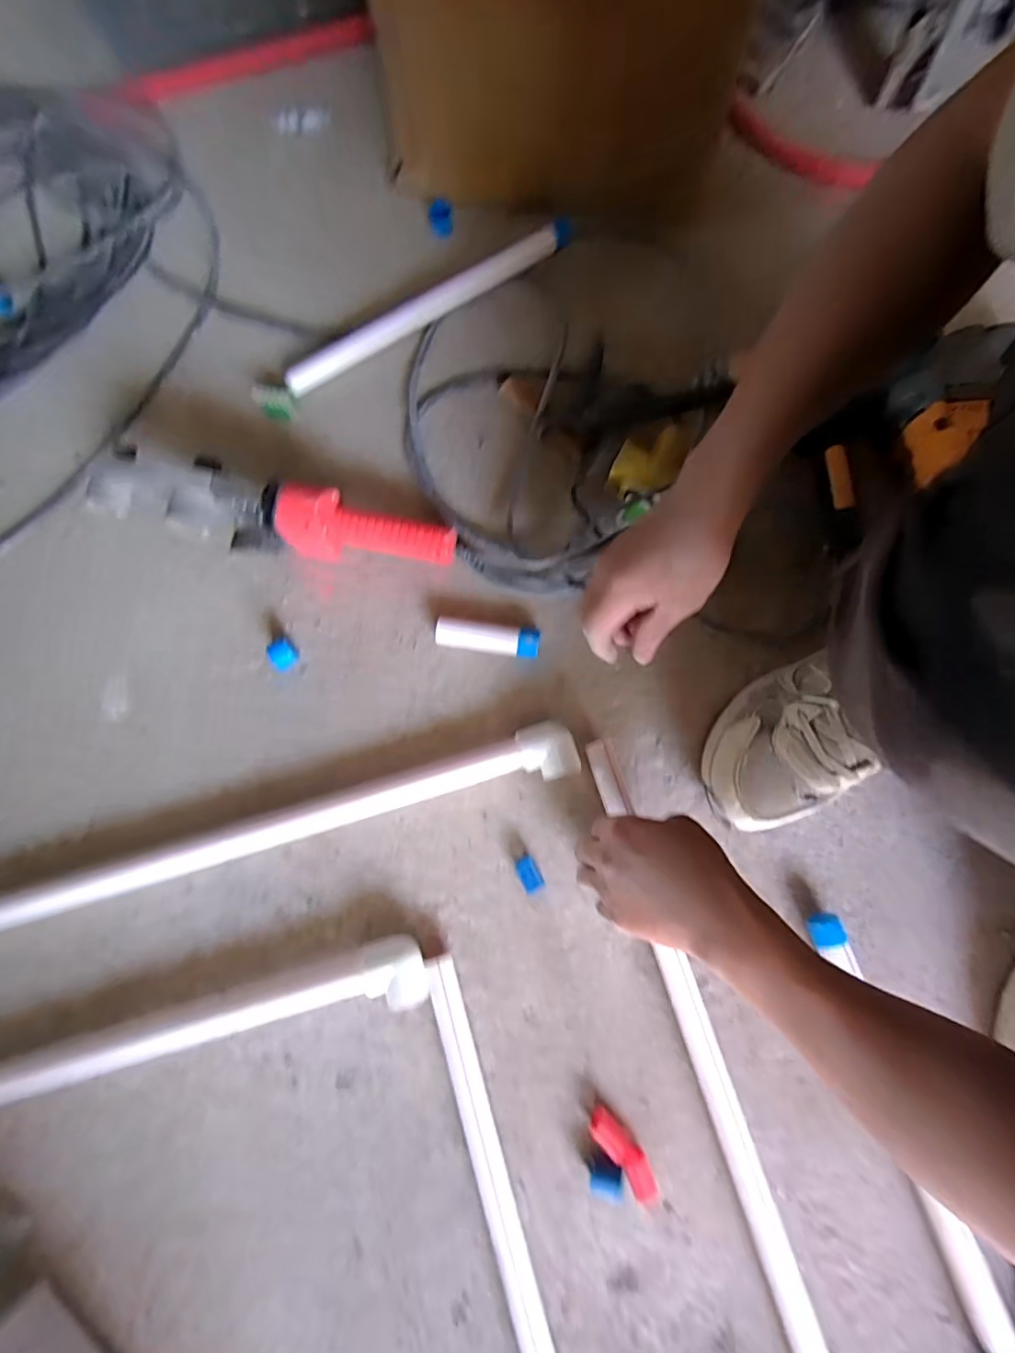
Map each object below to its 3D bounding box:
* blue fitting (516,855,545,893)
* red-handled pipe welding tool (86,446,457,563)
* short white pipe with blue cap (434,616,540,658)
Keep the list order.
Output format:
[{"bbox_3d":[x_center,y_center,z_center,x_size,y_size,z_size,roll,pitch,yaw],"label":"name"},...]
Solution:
[{"bbox_3d":[0.020,0.181,0.497,0.018,0.013,0.030,-27,76,-1],"label":"blue fitting"},{"bbox_3d":[-0.218,-0.153,0.535,0.334,0.104,0.063,8,77,2],"label":"red-handled pipe welding tool"},{"bbox_3d":[-0.020,-0.038,0.542,0.101,0.032,0.029,8,78,7],"label":"short white pipe with blue cap"}]

